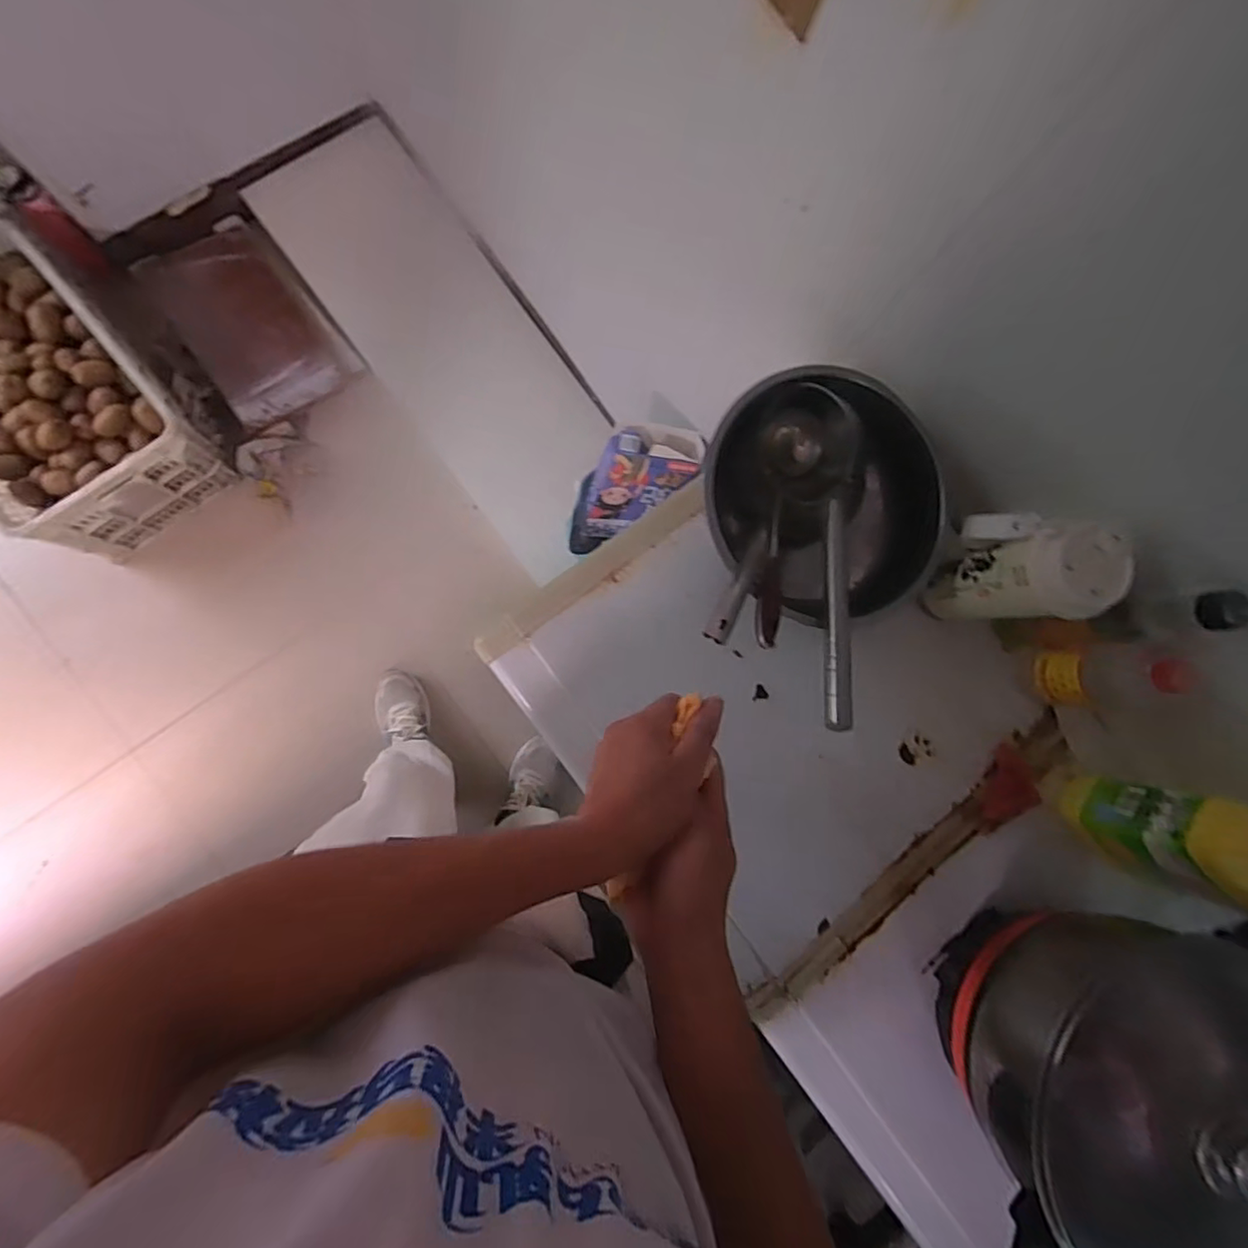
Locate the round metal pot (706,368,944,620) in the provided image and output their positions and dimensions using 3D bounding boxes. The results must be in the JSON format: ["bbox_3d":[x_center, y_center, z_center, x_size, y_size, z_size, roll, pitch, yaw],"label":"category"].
[{"bbox_3d":[0.200,-0.132,0.643,0.248,0.114,0.231,1,85,-8],"label":"round metal pot"}]

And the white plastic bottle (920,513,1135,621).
[{"bbox_3d":[0.385,-0.052,0.596,0.076,0.167,0.100,12,84,-7],"label":"white plastic bottle"}]

